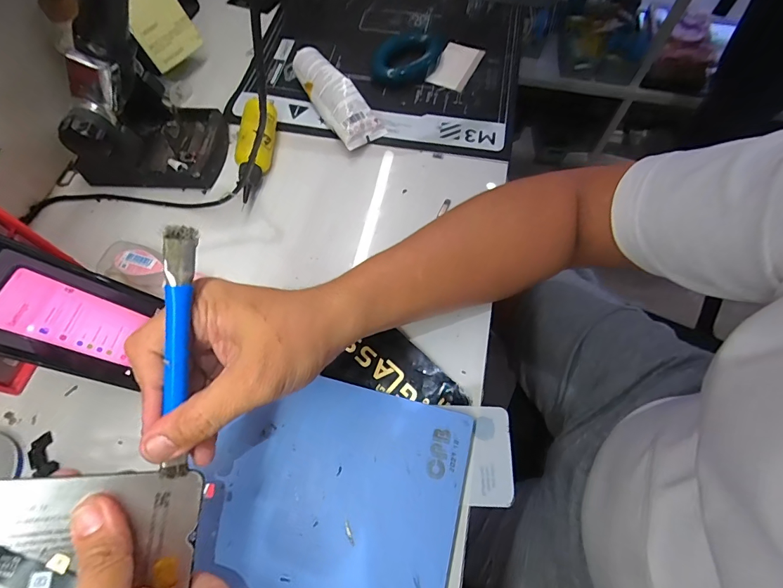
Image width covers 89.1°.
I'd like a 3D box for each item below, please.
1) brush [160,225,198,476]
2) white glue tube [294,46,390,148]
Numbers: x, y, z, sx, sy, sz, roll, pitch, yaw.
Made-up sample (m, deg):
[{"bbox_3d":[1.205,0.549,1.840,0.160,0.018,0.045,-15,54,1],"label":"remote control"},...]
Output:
[{"bbox_3d":[-0.117,0.033,0.217,0.013,0.009,0.137,4,94,5],"label":"brush"},{"bbox_3d":[-0.063,-0.227,0.460,0.050,0.037,0.142,-30,69,-12],"label":"white glue tube"}]

